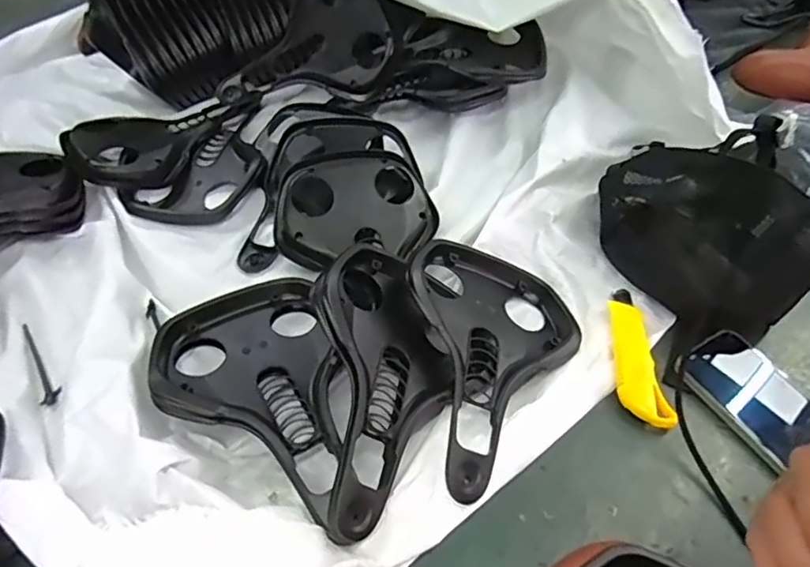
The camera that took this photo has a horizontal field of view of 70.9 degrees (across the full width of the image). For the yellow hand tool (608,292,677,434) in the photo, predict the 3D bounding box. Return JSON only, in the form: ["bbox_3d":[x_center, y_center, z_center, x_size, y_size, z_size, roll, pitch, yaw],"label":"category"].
[{"bbox_3d":[0.213,0.066,0.537,0.041,0.014,0.147,-1,50,1],"label":"yellow hand tool"}]

